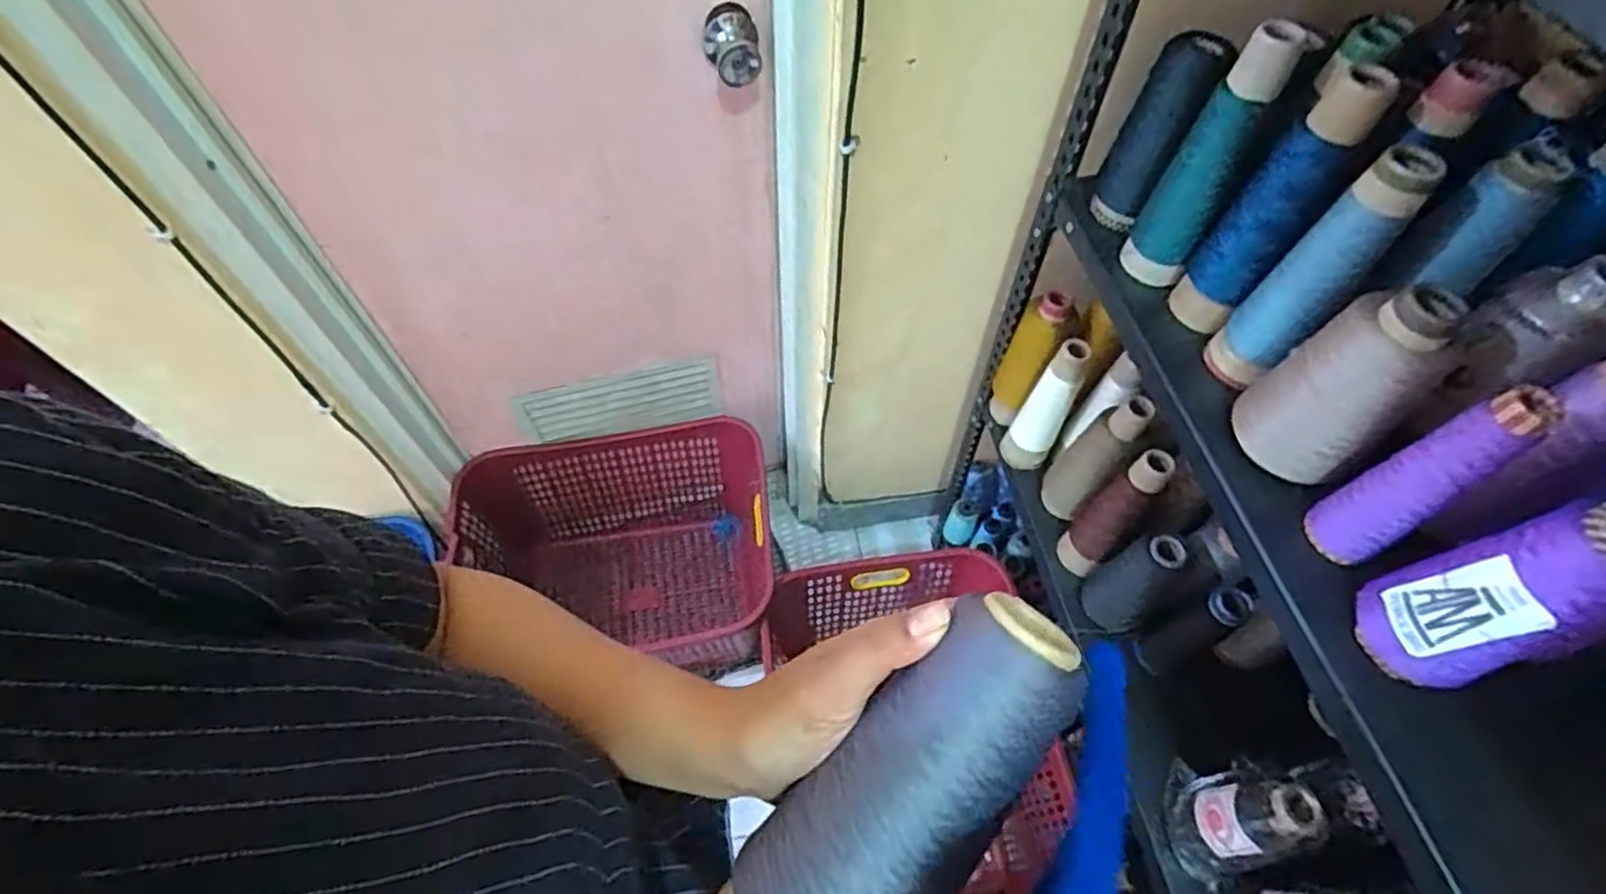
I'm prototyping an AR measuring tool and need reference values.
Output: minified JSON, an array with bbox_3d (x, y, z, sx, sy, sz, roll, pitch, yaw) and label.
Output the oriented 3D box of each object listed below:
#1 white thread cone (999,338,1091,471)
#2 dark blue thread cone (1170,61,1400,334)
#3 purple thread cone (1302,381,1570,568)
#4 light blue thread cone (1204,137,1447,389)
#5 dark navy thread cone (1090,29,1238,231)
[{"bbox_3d":[0.319,-0.047,0.940,0.060,0.229,0.050,9,58,5],"label":"white thread cone"},{"bbox_3d":[0.389,-0.196,0.592,0.060,0.225,0.060,-38,65,-22],"label":"dark blue thread cone"},{"bbox_3d":[0.412,0.024,0.477,0.040,0.170,0.047,-27,61,-16],"label":"purple thread cone"},{"bbox_3d":[0.389,-0.125,0.553,0.065,0.208,0.060,-40,66,-22],"label":"light blue thread cone"},{"bbox_3d":[0.332,-0.295,0.675,0.059,0.176,0.049,22,60,13],"label":"dark navy thread cone"}]

